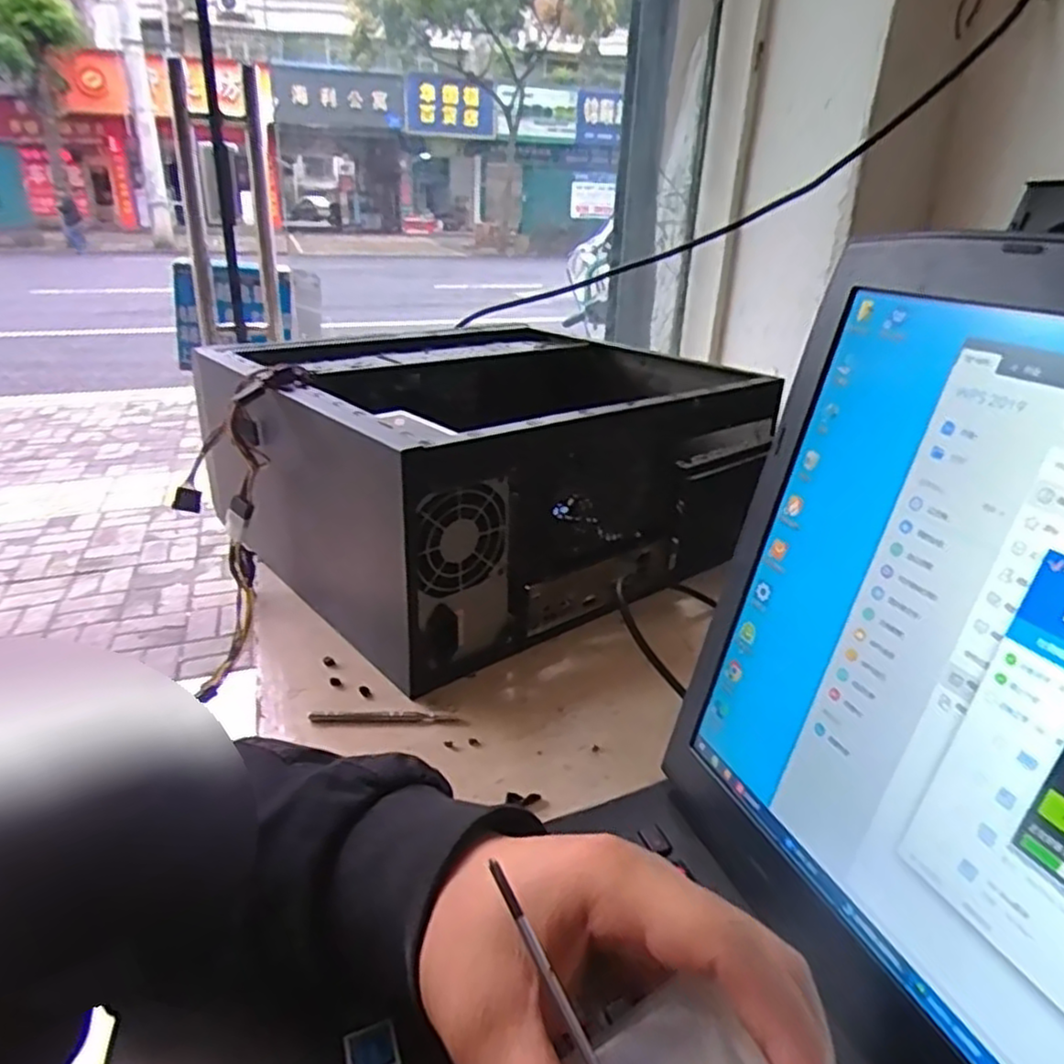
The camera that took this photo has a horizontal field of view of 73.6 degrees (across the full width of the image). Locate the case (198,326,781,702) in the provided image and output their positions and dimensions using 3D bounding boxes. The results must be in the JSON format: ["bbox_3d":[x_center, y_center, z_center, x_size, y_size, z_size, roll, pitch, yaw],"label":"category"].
[{"bbox_3d":[-0.057,-0.068,0.680,0.416,0.174,0.357,-17,31,-35],"label":"case"}]

